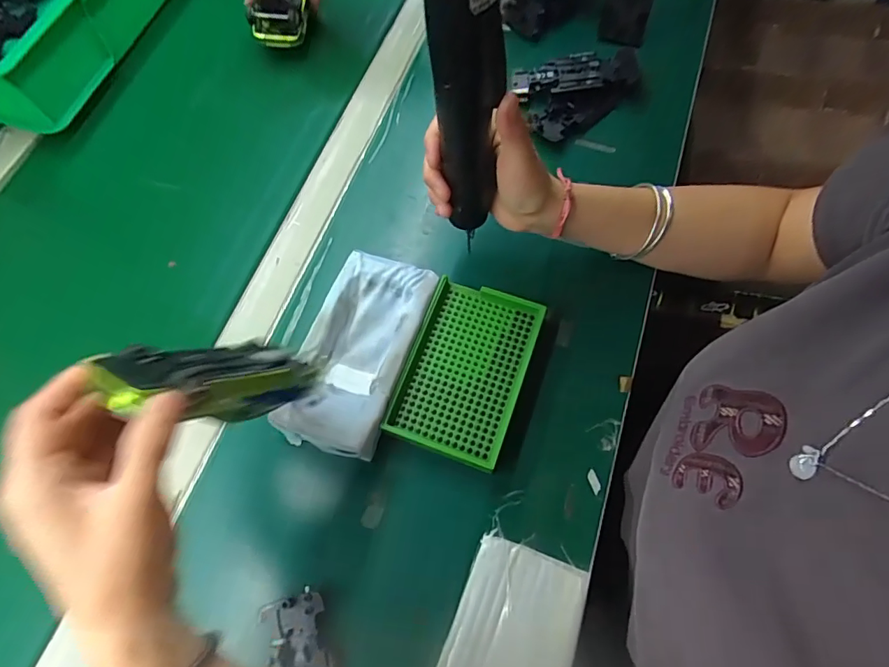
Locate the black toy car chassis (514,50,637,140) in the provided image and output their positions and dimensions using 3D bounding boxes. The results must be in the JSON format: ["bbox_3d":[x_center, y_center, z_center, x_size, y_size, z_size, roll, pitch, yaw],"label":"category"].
[{"bbox_3d":[0.144,-0.246,0.495,0.132,0.024,0.088,-18,67,-5],"label":"black toy car chassis"}]

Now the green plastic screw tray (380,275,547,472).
[{"bbox_3d":[0.018,0.027,0.385,0.089,0.023,0.136,19,69,10],"label":"green plastic screw tray"}]

